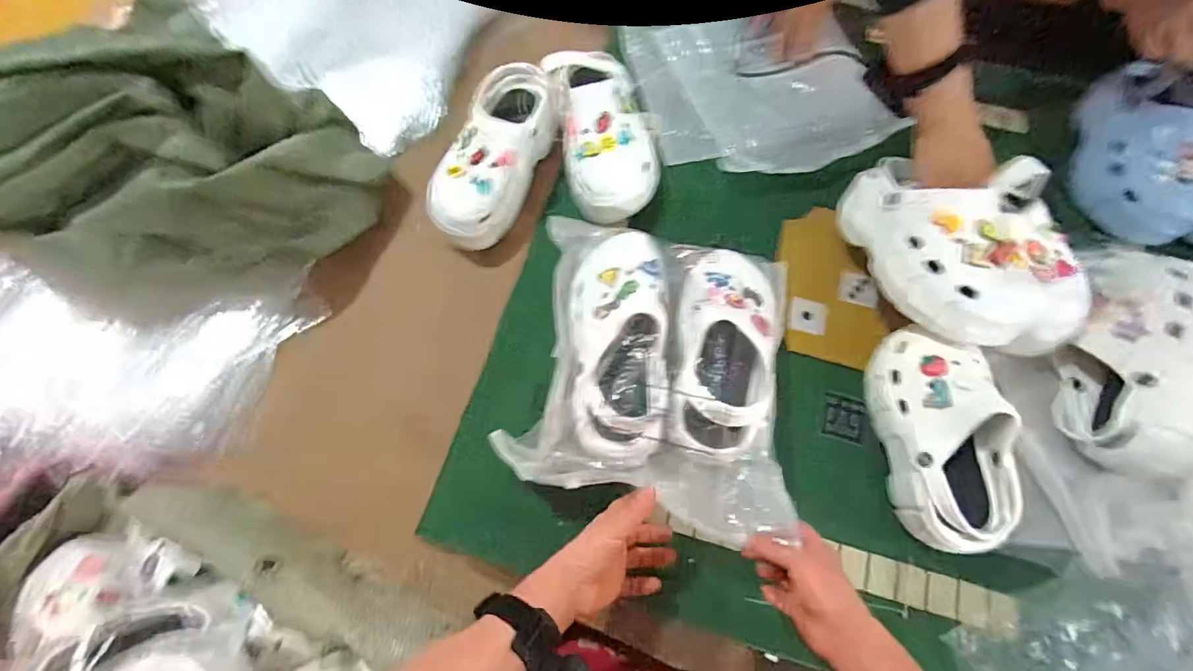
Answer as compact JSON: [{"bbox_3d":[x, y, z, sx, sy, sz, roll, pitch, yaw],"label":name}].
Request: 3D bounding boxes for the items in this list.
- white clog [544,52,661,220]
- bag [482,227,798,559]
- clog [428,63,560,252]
[{"bbox_3d":[0.007,-0.258,0.670,0.115,0.117,0.195,-17,70,-4],"label":"white clog"},{"bbox_3d":[0.069,0.021,0.551,0.281,0.111,0.315,10,70,6],"label":"bag"},{"bbox_3d":[-0.135,-0.232,0.669,0.101,0.107,0.256,24,72,10],"label":"clog"}]

